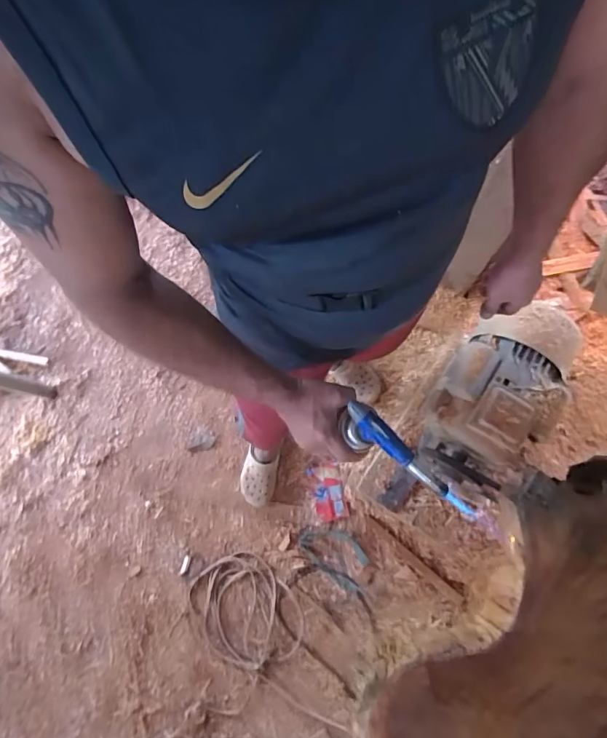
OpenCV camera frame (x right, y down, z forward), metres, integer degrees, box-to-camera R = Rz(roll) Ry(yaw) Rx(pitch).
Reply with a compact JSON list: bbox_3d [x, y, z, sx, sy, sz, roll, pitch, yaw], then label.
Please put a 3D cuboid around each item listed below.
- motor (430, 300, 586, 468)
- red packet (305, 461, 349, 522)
[{"bbox_3d":[0.521,0.047,1.147,0.250,0.290,0.407,29,80,9],"label":"motor"},{"bbox_3d":[0.075,0.388,1.374,0.098,0.020,0.177,-15,76,-2],"label":"red packet"}]

